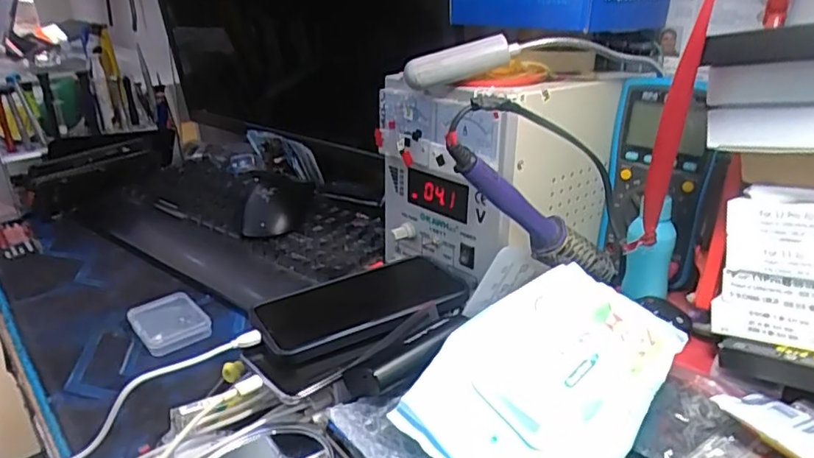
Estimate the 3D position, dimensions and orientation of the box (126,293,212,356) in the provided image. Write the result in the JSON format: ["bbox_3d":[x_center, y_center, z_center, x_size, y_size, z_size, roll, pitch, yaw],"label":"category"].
[{"bbox_3d":[-0.210,0.081,0.519,0.055,0.015,0.066,-22,31,-37],"label":"box"}]

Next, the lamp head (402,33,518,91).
[{"bbox_3d":[0.041,-0.125,0.438,0.083,0.023,0.026,-16,25,-2],"label":"lamp head"}]

